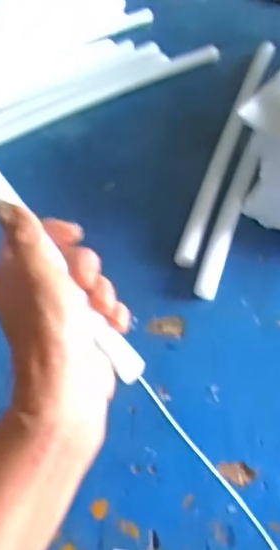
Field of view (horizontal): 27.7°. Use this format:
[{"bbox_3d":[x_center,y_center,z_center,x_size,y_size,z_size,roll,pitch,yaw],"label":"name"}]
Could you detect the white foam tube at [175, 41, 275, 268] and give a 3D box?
[{"bbox_3d":[0.087,-0.129,0.557,0.021,0.014,0.304,17,57,10],"label":"white foam tube"}]

